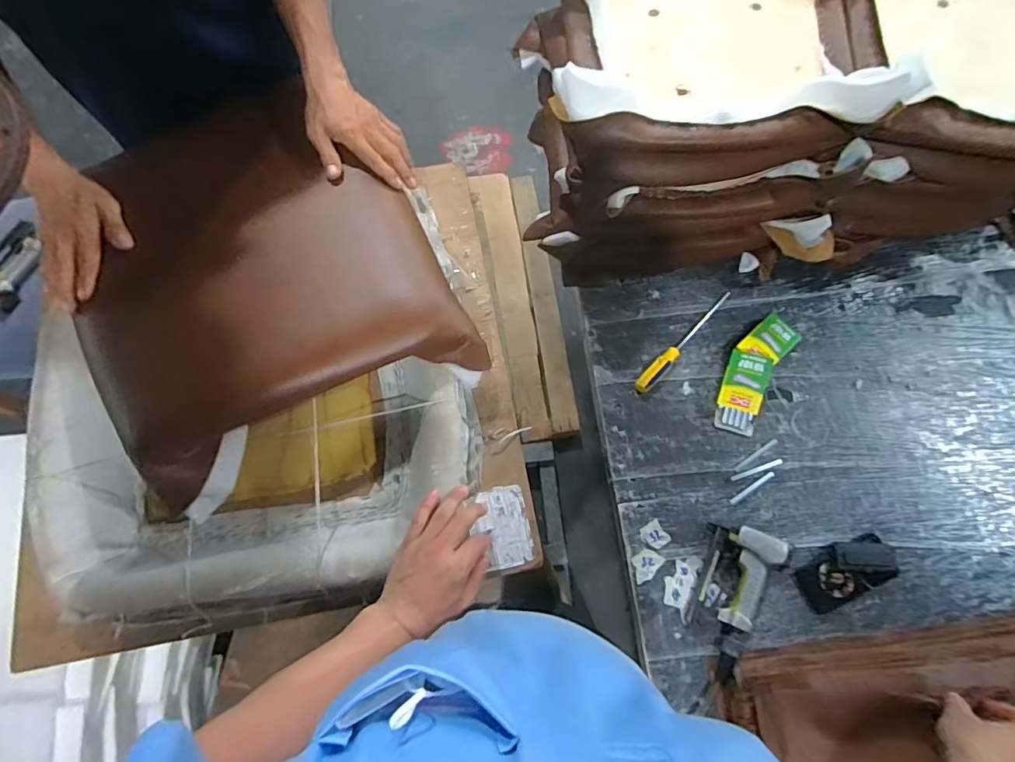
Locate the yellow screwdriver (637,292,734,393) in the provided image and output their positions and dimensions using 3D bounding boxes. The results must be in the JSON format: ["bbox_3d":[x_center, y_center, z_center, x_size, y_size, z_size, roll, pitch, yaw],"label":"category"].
[{"bbox_3d":[0.359,-0.086,1.039,0.030,0.022,0.294,42,78,12],"label":"yellow screwdriver"}]

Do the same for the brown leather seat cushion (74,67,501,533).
[{"bbox_3d":[-0.331,-0.133,0.665,0.423,0.082,0.491,-32,76,-9],"label":"brown leather seat cushion"}]

